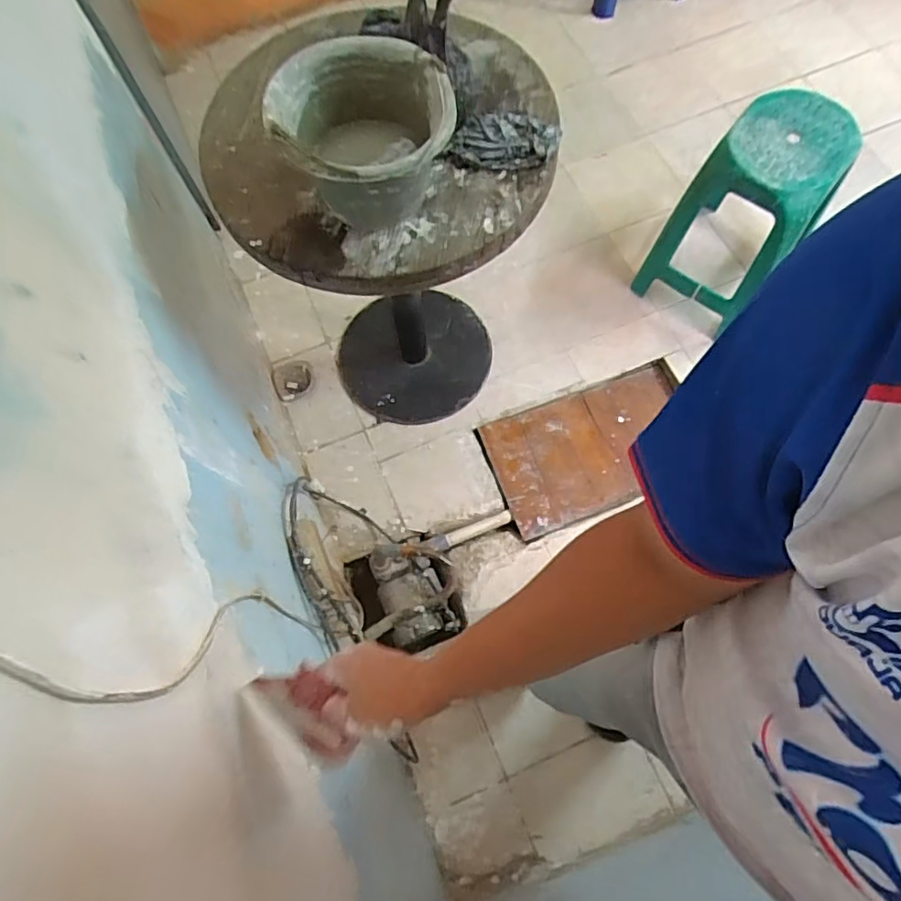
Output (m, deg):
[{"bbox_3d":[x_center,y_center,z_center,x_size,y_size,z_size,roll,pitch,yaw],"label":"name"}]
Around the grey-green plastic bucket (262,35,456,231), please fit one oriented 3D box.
[{"bbox_3d":[-0.115,-0.430,0.844,0.241,0.160,0.263,-26,71,-7],"label":"grey-green plastic bucket"}]

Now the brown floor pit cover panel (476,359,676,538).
[{"bbox_3d":[0.375,-0.007,1.543,0.533,0.034,0.324,-20,68,-6],"label":"brown floor pit cover panel"}]

